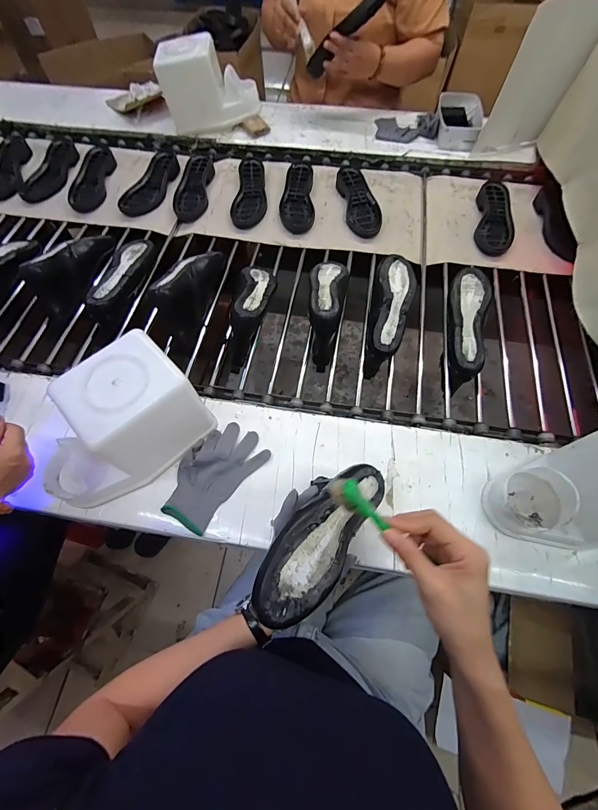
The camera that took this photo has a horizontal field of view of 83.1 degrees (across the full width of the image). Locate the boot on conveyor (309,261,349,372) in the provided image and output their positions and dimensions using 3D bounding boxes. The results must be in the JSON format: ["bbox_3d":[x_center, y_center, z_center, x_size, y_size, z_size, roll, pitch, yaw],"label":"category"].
[{"bbox_3d":[0.055,-0.217,0.712,0.083,0.113,0.251,9,66,5],"label":"boot on conveyor"}]

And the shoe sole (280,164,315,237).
[{"bbox_3d":[-0.005,-0.558,0.906,0.088,0.028,0.236,0,66,1],"label":"shoe sole"}]

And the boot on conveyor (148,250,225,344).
[{"bbox_3d":[-0.242,-0.247,0.725,0.085,0.120,0.233,11,66,6],"label":"boot on conveyor"}]

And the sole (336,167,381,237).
[{"bbox_3d":[0.158,-0.542,0.898,0.080,0.025,0.247,-8,66,-2],"label":"sole"}]

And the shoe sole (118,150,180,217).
[{"bbox_3d":[-0.412,-0.613,0.936,0.098,0.033,0.239,18,67,9],"label":"shoe sole"}]

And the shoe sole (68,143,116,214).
[{"bbox_3d":[-0.592,-0.645,0.953,0.095,0.032,0.238,-3,66,0],"label":"shoe sole"}]

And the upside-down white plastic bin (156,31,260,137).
[{"bbox_3d":[-0.256,-0.914,0.964,0.261,0.156,0.115,-11,66,-4],"label":"upside-down white plastic bin"}]

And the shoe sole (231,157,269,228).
[{"bbox_3d":[-0.129,-0.578,0.917,0.089,0.024,0.245,3,66,3],"label":"shoe sole"}]

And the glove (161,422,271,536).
[{"bbox_3d":[-0.139,0.109,0.547,0.101,0.024,0.174,32,70,14],"label":"glove"}]

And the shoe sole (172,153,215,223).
[{"bbox_3d":[-0.293,-0.612,0.937,0.092,0.024,0.254,1,66,1],"label":"shoe sole"}]

